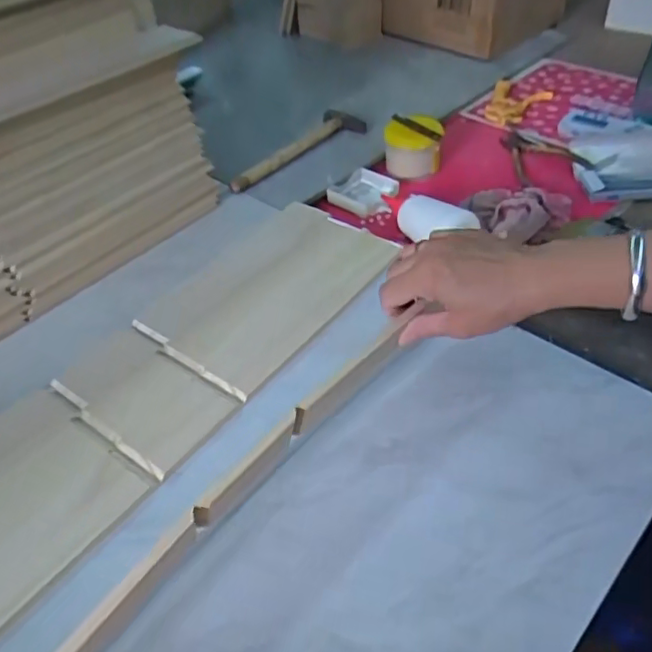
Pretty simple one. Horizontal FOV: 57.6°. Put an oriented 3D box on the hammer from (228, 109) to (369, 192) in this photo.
[{"bbox_3d":[-0.039,-0.254,0.855,0.071,0.027,0.238,27,52,28],"label":"hammer"}]

